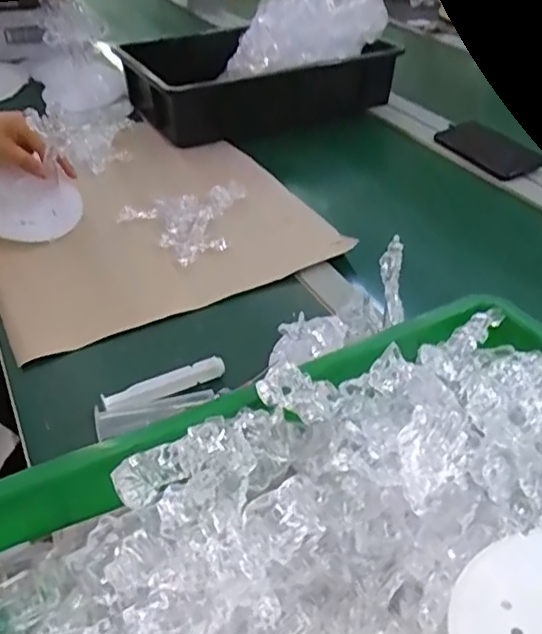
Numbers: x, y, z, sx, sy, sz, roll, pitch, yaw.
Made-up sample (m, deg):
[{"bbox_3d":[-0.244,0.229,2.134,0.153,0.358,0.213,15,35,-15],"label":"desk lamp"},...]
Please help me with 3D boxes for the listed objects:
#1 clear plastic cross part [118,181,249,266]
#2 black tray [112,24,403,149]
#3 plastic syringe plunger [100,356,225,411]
[{"bbox_3d":[-0.077,-0.114,0.699,0.156,0.017,0.119,-23,44,-26],"label":"clear plastic cross part"},{"bbox_3d":[-0.017,-0.376,0.935,0.390,0.112,0.174,-21,43,-24],"label":"black tray"},{"bbox_3d":[-0.088,0.057,0.509,0.104,0.018,0.014,-19,43,-22],"label":"plastic syringe plunger"}]

